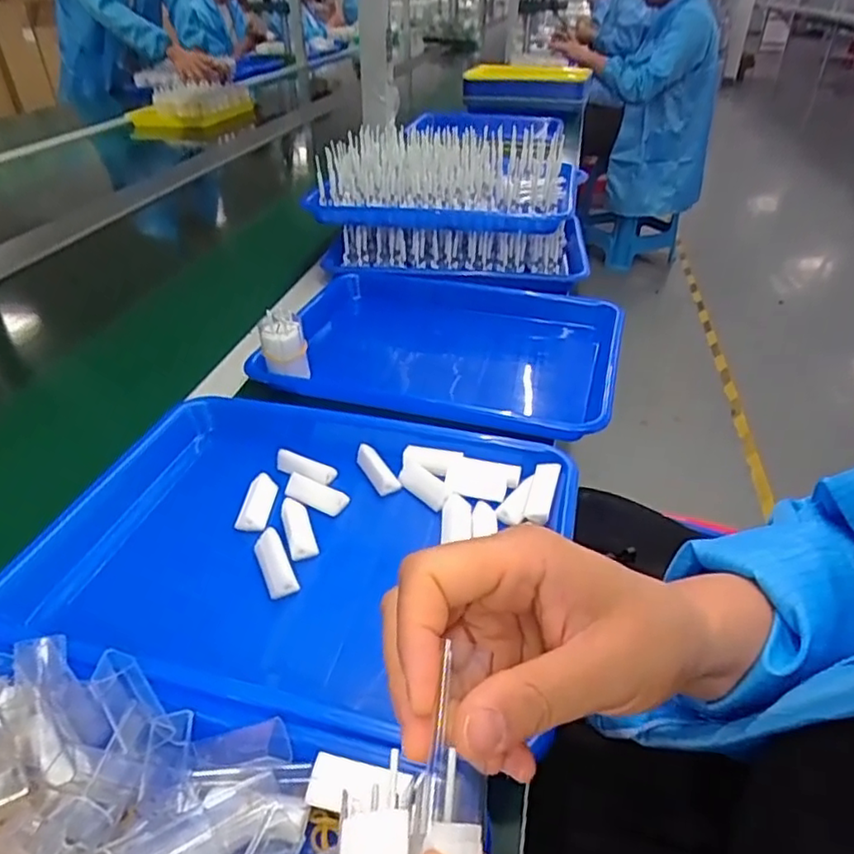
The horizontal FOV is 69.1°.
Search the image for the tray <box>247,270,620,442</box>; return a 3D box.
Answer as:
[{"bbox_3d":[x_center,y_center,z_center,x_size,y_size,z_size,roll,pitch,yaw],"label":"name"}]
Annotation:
[{"bbox_3d":[0.014,-0.054,0.657,0.344,0.109,0.255,11,38,14],"label":"tray"}]

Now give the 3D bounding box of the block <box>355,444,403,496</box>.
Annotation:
[{"bbox_3d":[-0.038,0.032,0.478,0.017,0.015,0.048,-19,41,-23],"label":"block"}]

